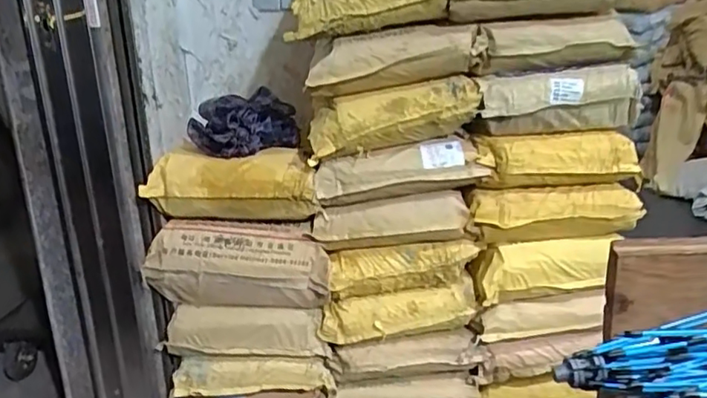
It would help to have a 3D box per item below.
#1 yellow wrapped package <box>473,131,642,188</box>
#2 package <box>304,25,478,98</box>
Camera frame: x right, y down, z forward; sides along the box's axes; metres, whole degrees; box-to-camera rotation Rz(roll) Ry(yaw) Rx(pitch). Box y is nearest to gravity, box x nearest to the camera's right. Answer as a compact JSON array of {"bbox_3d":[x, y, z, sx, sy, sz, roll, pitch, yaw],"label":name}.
[{"bbox_3d":[0.513,-0.102,1.452,0.405,0.120,0.108,-3,14,-1],"label":"yellow wrapped package"},{"bbox_3d":[0.090,-0.330,1.361,0.388,0.141,0.162,-4,14,-6],"label":"package"}]

